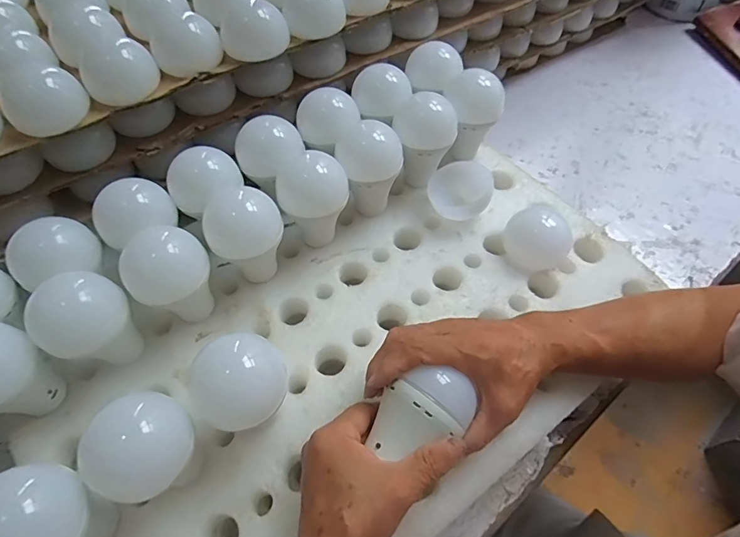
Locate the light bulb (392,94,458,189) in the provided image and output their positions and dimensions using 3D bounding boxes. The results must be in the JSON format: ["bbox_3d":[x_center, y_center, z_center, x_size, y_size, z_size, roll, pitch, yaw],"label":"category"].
[{"bbox_3d":[0.058,-0.134,0.486,0.064,0.090,0.064,4,57,3],"label":"light bulb"}]

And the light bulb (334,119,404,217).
[{"bbox_3d":[0.000,-0.095,0.463,0.065,0.091,0.072,-9,57,-5],"label":"light bulb"}]

